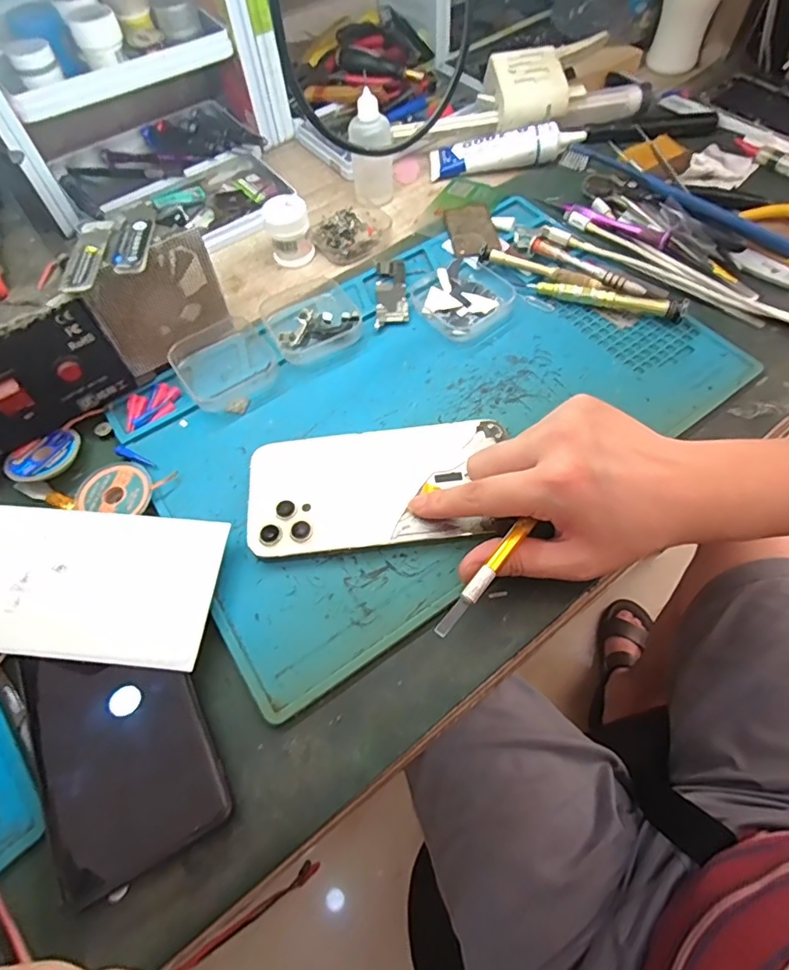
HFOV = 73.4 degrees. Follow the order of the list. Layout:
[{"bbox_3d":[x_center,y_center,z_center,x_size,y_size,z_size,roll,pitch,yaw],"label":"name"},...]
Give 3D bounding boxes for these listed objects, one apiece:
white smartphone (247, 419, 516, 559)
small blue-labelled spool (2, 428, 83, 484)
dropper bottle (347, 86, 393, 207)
[{"bbox_3d":[-0.010,0.000,0.317,0.150,0.006,0.077,-6,62,-1],"label":"white smartphone"},{"bbox_3d":[-0.223,-0.019,0.339,0.036,0.014,0.045,31,67,17],"label":"small blue-labelled spool"},{"bbox_3d":[-0.019,-0.281,0.440,0.034,0.068,0.036,-4,62,0],"label":"dropper bottle"}]

